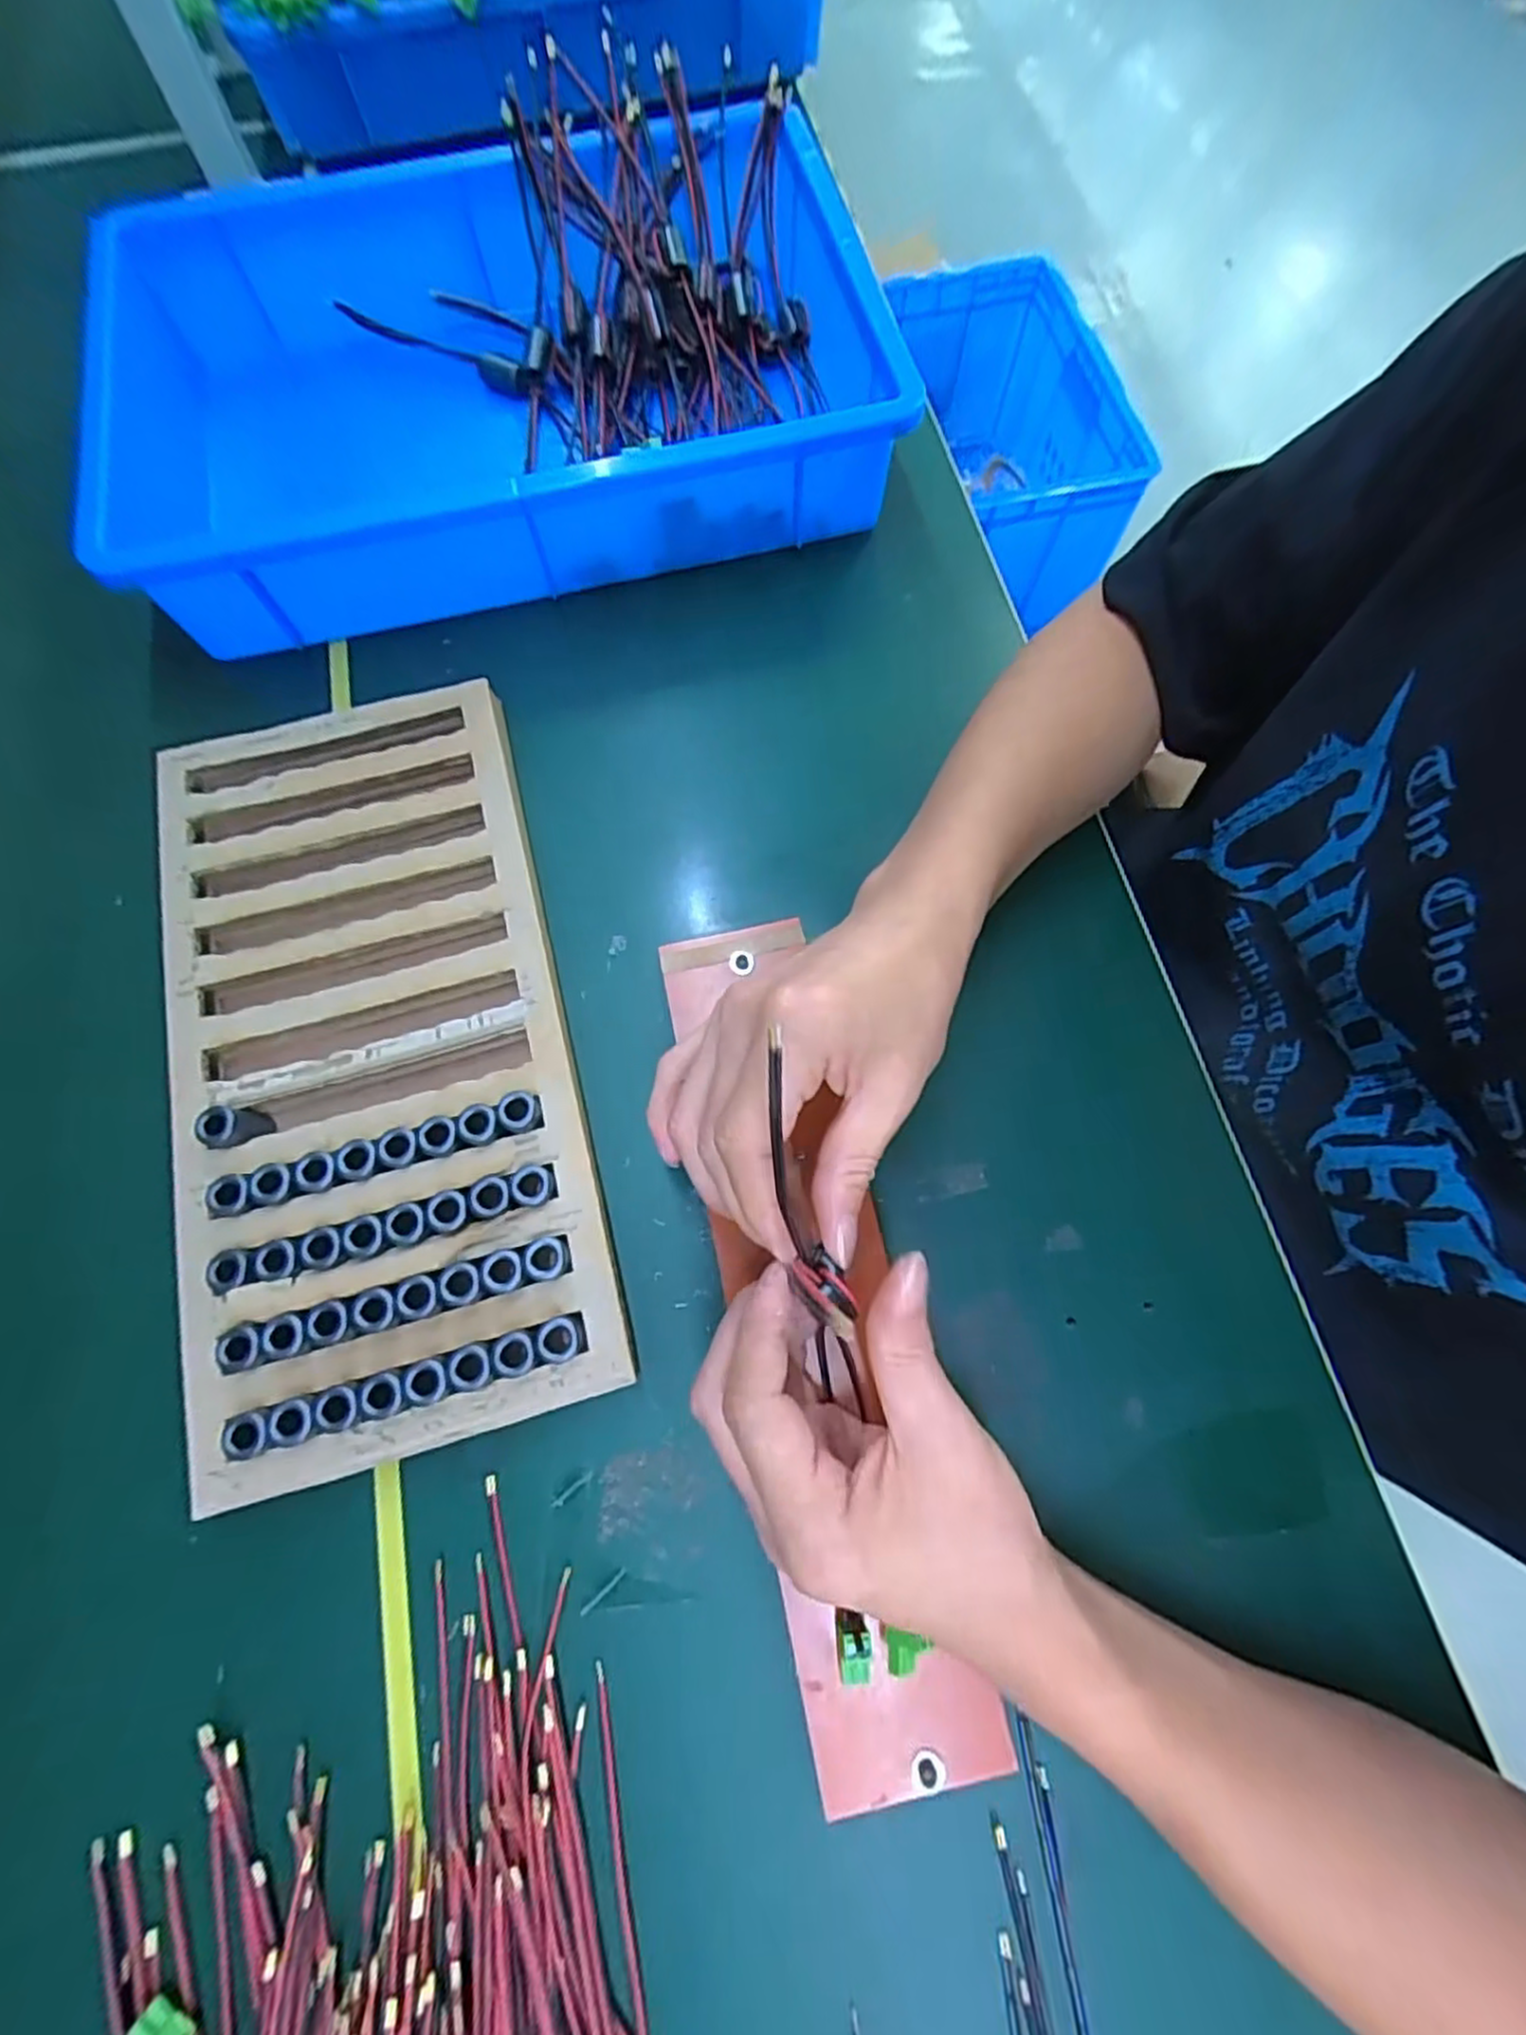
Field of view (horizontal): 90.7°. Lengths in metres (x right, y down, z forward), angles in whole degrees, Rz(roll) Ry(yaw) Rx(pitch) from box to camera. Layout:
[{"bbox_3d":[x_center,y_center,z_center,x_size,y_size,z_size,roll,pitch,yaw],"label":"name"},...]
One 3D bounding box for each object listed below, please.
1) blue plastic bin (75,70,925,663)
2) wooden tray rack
[{"bbox_3d":[-0.147,-0.384,0.450,0.425,0.110,0.288,-14,72,-3],"label":"blue plastic bin"},{"bbox_3d":[-0.180,0.010,0.355,0.170,0.036,0.347,-15,72,-4],"label":"wooden tray rack"}]

